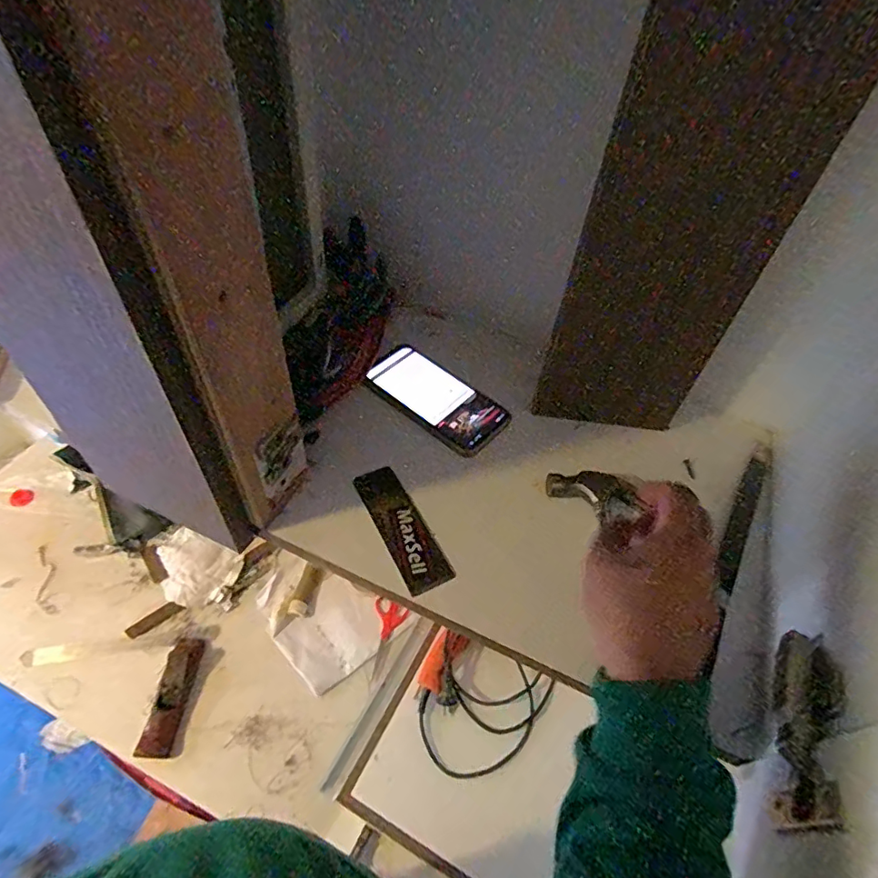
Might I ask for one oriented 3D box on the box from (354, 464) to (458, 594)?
[{"bbox_3d":[-0.034,0.082,0.496,0.042,0.008,0.130,-21,56,-20],"label":"box"}]

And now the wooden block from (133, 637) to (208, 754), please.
[{"bbox_3d":[-0.459,0.443,0.919,0.058,0.018,0.184,6,51,0],"label":"wooden block"}]

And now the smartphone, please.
[{"bbox_3d":[-0.003,-0.047,0.586,0.158,0.012,0.084,35,56,21],"label":"smartphone"}]

